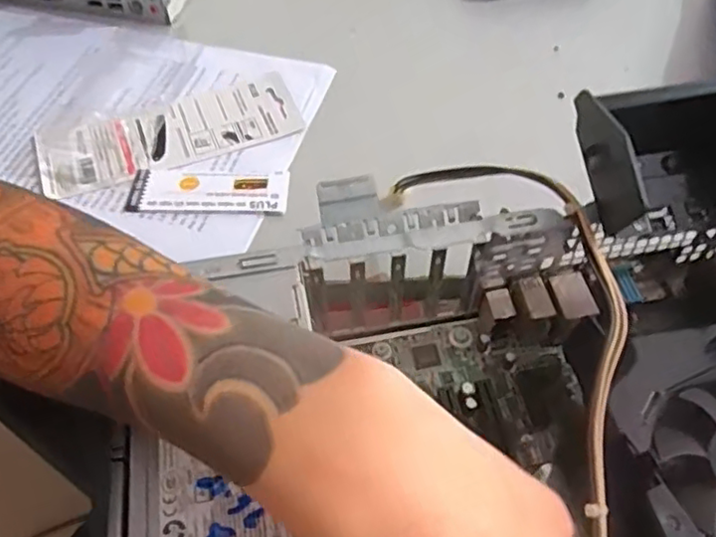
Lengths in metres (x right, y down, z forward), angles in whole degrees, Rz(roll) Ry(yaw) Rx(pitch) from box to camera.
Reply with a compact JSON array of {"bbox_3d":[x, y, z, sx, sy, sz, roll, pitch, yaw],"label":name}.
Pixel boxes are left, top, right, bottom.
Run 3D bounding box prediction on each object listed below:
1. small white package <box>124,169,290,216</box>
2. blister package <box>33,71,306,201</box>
[{"bbox_3d":[-0.100,-0.052,0.425,0.105,0.004,0.039,2,54,0],"label":"small white package"},{"bbox_3d":[-0.135,-0.100,0.458,0.182,0.008,0.071,-17,56,-13],"label":"blister package"}]

